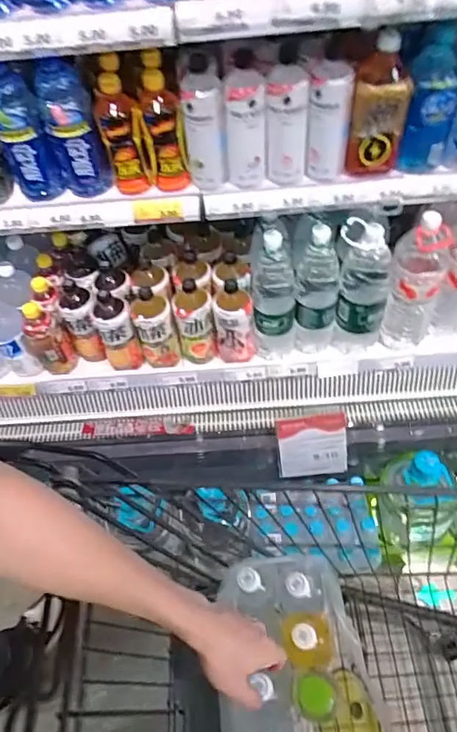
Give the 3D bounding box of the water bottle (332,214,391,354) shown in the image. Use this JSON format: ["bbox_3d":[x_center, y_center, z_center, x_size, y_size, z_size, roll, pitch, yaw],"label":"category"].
[{"bbox_3d":[0.271,-0.144,1.048,0.101,0.324,0.097,6,55,9],"label":"water bottle"}]

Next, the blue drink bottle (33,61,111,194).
[{"bbox_3d":[-0.264,-0.392,0.850,0.078,0.202,0.082,-21,56,-10],"label":"blue drink bottle"}]

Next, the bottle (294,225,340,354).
[{"bbox_3d":[0.182,-0.152,1.052,0.084,0.315,0.088,4,55,7],"label":"bottle"}]

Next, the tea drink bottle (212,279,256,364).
[{"bbox_3d":[0.012,-0.100,1.077,0.079,0.199,0.077,-6,54,0],"label":"tea drink bottle"}]

